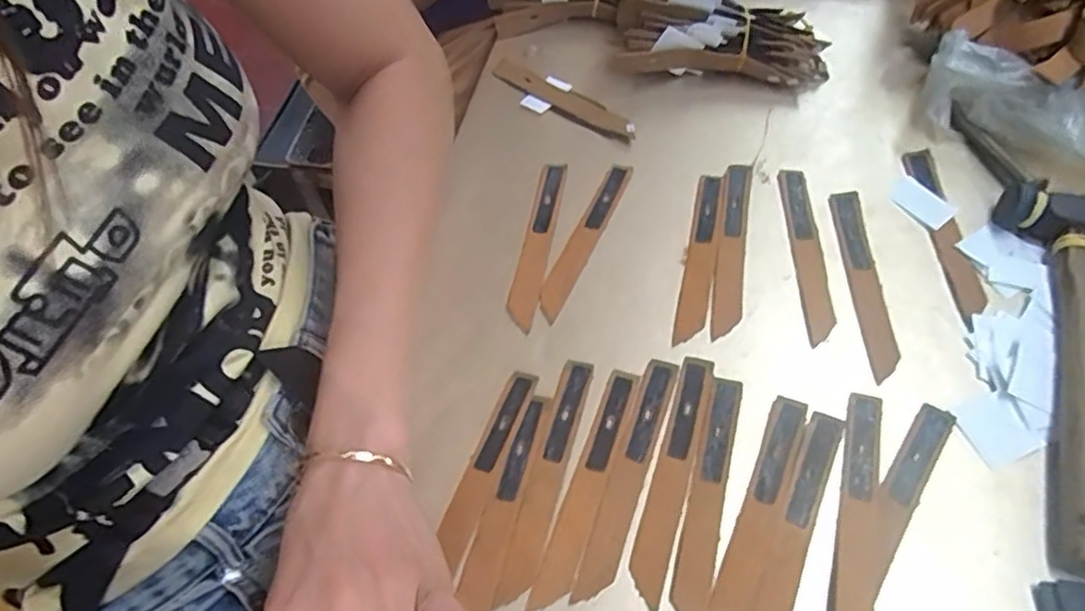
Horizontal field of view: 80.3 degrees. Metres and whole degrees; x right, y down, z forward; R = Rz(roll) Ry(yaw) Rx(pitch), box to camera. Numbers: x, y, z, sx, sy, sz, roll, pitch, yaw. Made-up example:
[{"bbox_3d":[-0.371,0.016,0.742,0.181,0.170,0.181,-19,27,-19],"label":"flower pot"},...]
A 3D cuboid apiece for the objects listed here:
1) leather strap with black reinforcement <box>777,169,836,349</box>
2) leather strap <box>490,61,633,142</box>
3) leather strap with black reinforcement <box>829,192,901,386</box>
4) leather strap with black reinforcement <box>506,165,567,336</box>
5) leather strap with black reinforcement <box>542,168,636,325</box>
[{"bbox_3d":[0.158,-0.033,0.386,0.019,0.004,0.124,1,58,5],"label":"leather strap with black reinforcement"},{"bbox_3d":[0.014,-0.149,0.464,0.123,0.004,0.020,32,75,20],"label":"leather strap"},{"bbox_3d":[0.187,-0.015,0.372,0.018,0.004,0.124,-1,58,4],"label":"leather strap with black reinforcement"},{"bbox_3d":[-0.003,-0.041,0.400,0.018,0.005,0.123,8,59,10],"label":"leather strap with black reinforcement"},{"bbox_3d":[0.026,-0.043,0.402,0.017,0.004,0.122,21,62,16],"label":"leather strap with black reinforcement"}]

